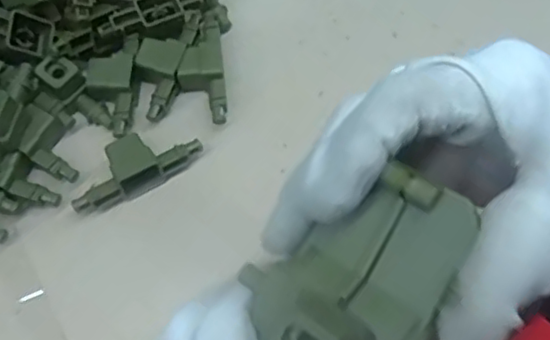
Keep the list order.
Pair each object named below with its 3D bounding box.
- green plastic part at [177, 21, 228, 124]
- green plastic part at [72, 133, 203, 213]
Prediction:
[{"bbox_3d":[-0.040,-0.053,0.350,0.023,0.017,0.060,-7,66,-3],"label":"green plastic part"},{"bbox_3d":[-0.072,-0.002,0.328,0.067,0.016,0.028,-30,69,-13],"label":"green plastic part"}]

